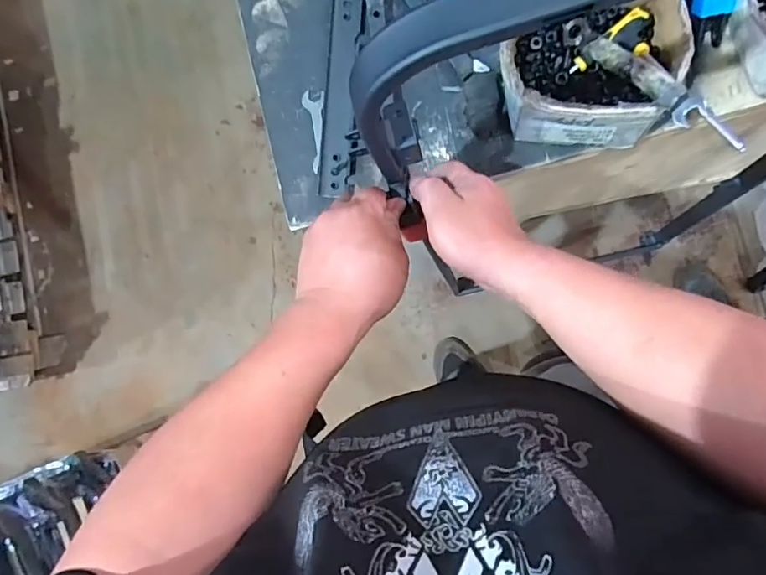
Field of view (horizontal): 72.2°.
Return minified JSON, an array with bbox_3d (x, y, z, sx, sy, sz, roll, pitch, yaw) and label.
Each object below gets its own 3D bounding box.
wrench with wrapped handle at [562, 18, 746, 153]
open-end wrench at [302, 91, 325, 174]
[{"bbox_3d":[0.250,-0.200,0.498,0.033,0.018,0.223,-38,57,6],"label":"wrench with wrapped handle"},{"bbox_3d":[-0.081,-0.185,0.622,0.027,0.004,0.097,-2,88,9],"label":"open-end wrench"}]

